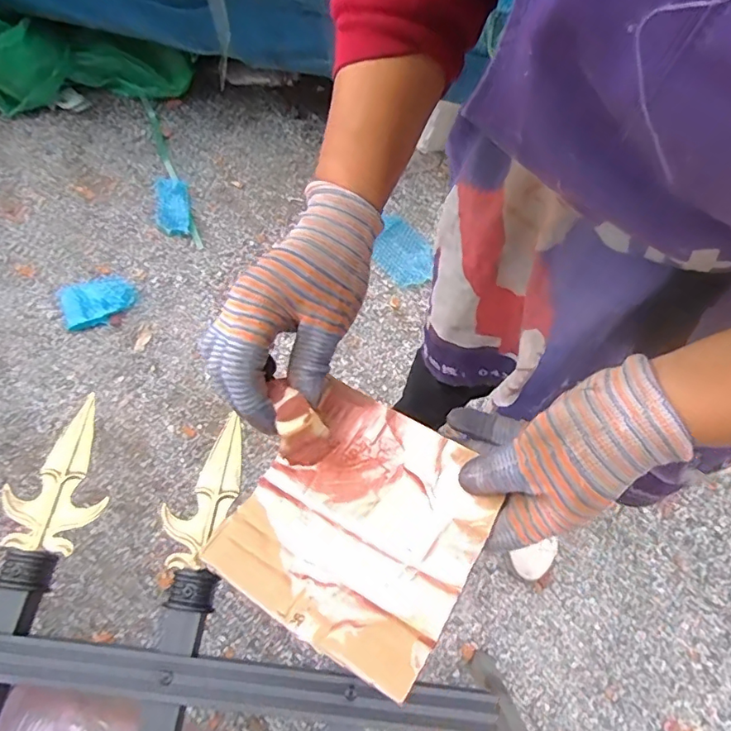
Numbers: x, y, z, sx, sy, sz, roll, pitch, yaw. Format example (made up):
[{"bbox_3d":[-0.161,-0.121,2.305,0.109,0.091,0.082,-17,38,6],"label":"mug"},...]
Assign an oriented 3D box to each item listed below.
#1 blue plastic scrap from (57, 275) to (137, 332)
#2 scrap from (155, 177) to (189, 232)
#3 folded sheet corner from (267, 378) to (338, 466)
[{"bbox_3d":[-0.617,-0.155,1.212,0.166,0.047,0.132,-17,67,-12],"label":"blue plastic scrap"},{"bbox_3d":[-0.497,-0.418,1.356,0.086,0.014,0.186,-9,68,-4],"label":"scrap"},{"bbox_3d":[-0.042,0.036,0.319,0.030,0.021,0.056,-29,103,-11],"label":"folded sheet corner"}]

